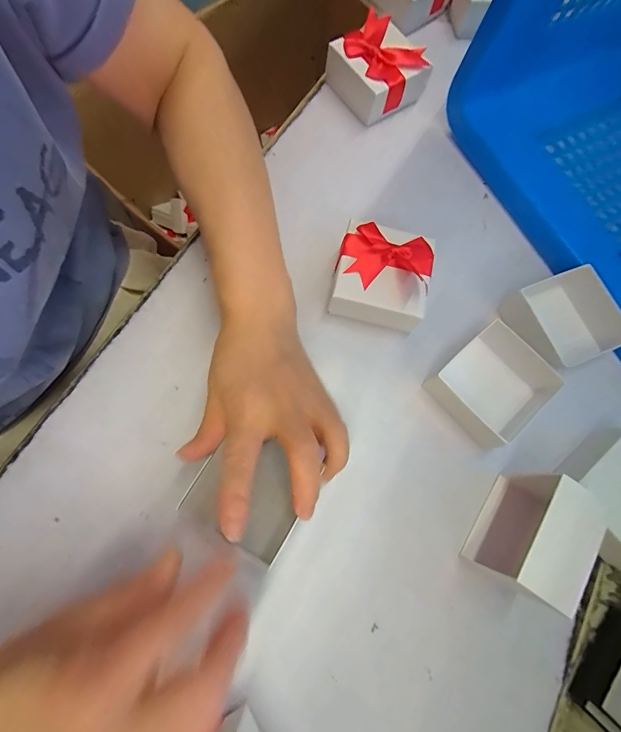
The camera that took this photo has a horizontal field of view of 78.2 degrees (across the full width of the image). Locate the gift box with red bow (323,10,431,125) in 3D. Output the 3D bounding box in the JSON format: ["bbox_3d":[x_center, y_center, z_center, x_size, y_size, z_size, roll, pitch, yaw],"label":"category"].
[{"bbox_3d":[0.064,-0.280,0.365,0.076,0.047,0.076,-36,79,-14],"label":"gift box with red bow"}]

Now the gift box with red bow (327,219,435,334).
[{"bbox_3d":[0.055,-0.068,0.301,0.069,0.049,0.065,13,73,-1],"label":"gift box with red bow"}]

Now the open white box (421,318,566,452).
[{"bbox_3d":[0.137,0.016,0.284,0.068,0.031,0.071,-39,80,-14],"label":"open white box"}]

